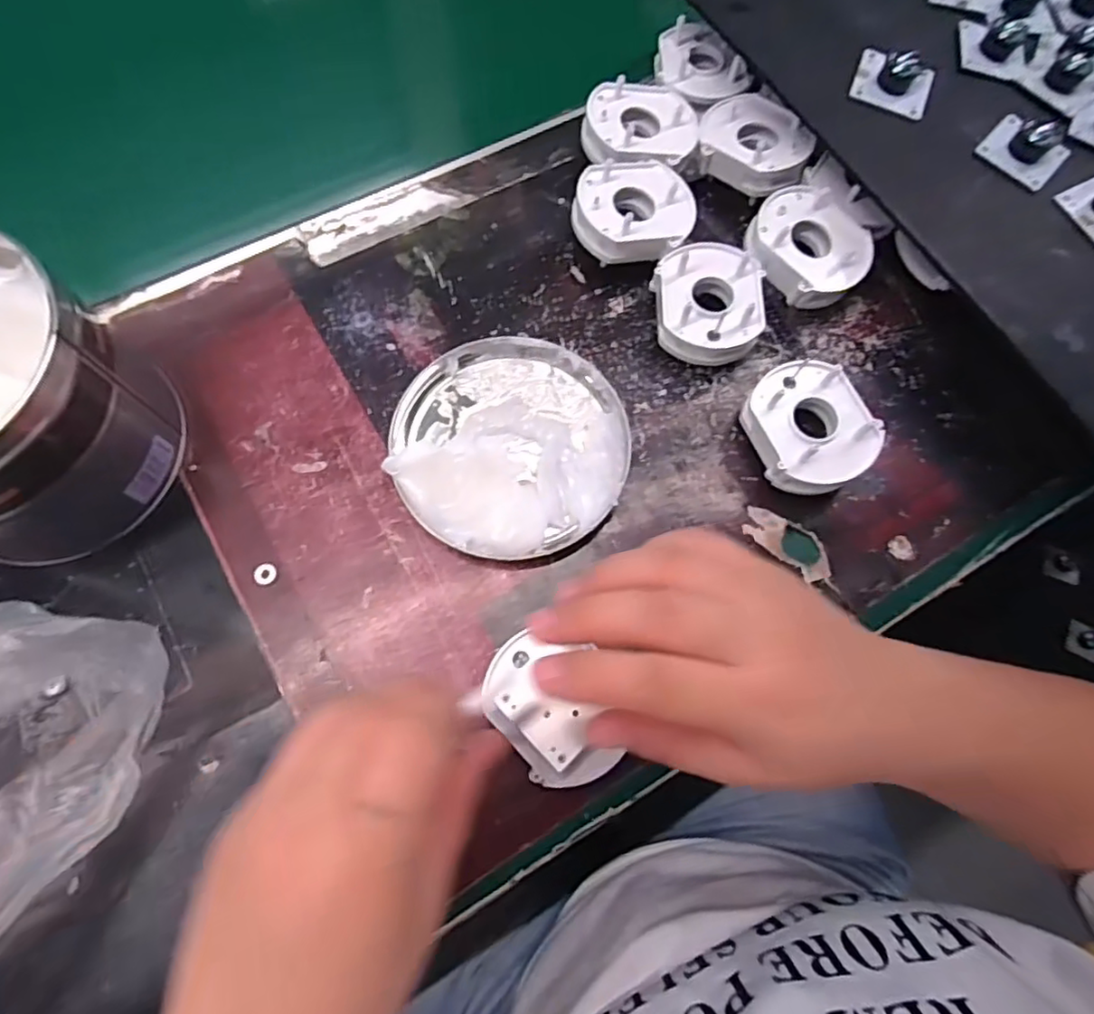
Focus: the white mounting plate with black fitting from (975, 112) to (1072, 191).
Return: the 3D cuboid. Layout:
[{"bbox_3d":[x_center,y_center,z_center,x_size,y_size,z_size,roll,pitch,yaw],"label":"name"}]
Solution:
[{"bbox_3d":[0.284,-0.214,0.359,0.042,0.020,0.050,43,75,11],"label":"white mounting plate with black fitting"}]

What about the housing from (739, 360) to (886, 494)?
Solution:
[{"bbox_3d":[0.143,-0.042,0.341,0.062,0.032,0.072,-18,73,-9],"label":"housing"}]

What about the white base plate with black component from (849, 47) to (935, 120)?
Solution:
[{"bbox_3d":[0.210,-0.259,0.369,0.045,0.018,0.042,23,72,5],"label":"white base plate with black component"}]

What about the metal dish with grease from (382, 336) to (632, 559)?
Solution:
[{"bbox_3d":[-0.019,-0.037,0.337,0.124,0.026,0.125,1,71,-2],"label":"metal dish with grease"}]

